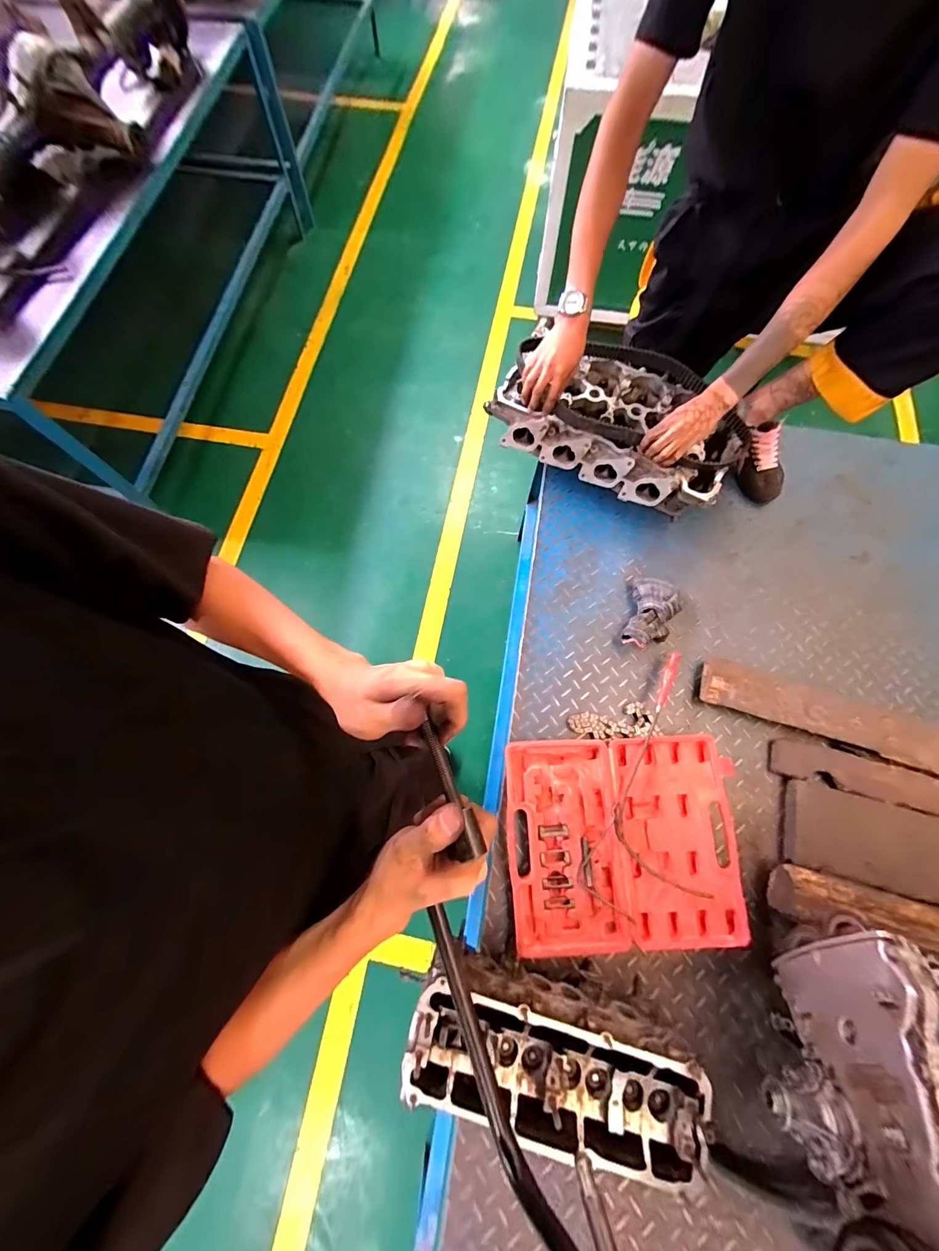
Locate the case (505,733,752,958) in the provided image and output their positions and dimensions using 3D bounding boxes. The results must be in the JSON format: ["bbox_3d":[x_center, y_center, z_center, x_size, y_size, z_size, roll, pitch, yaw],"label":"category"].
[{"bbox_3d":[0.274,0.386,0.723,0.406,0.042,0.343,-3,73,0],"label":"case"}]

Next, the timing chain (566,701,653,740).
[{"bbox_3d":[0.283,0.198,0.790,0.159,0.027,0.064,-10,73,-2],"label":"timing chain"}]

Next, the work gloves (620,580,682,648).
[{"bbox_3d":[0.391,-0.022,0.843,0.104,0.050,0.161,18,74,6],"label":"work gloves"}]

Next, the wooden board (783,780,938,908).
[{"bbox_3d":[0.842,0.418,0.705,0.521,0.036,0.148,13,74,5],"label":"wooden board"}]

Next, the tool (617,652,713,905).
[{"bbox_3d":[0.347,0.259,0.750,0.163,0.052,0.429,4,73,2],"label":"tool"}]

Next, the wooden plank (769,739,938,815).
[{"bbox_3d":[0.778,0.294,0.748,0.371,0.017,0.071,14,74,5],"label":"wooden plank"}]

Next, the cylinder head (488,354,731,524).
[{"bbox_3d":[0.319,-0.450,0.901,0.511,0.143,0.272,26,75,7],"label":"cylinder head"}]

